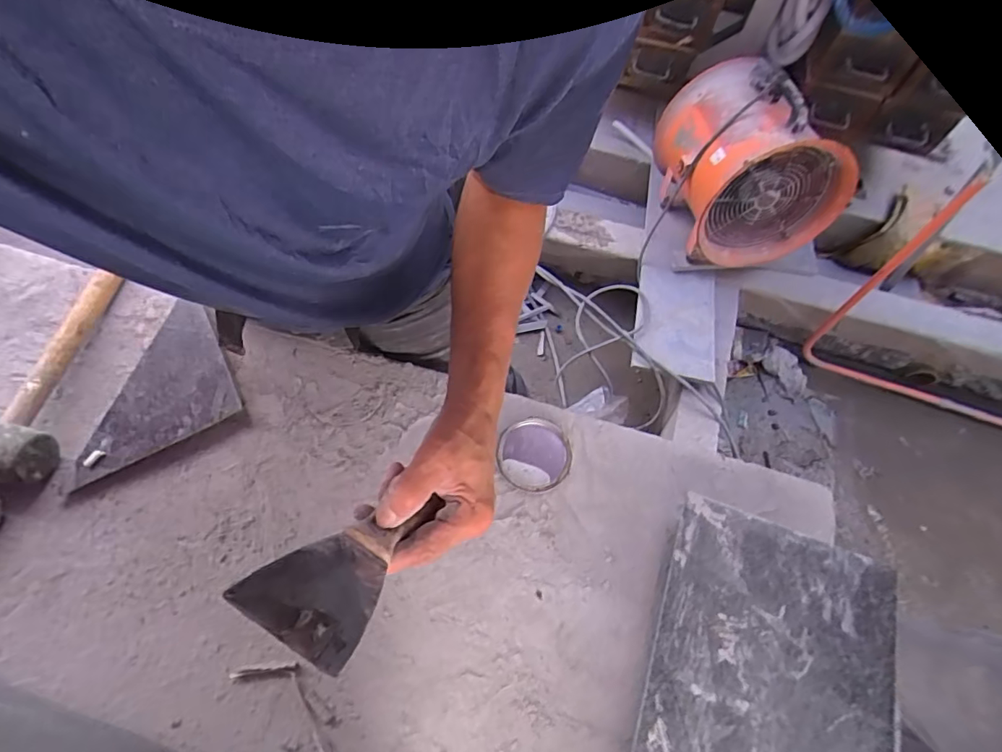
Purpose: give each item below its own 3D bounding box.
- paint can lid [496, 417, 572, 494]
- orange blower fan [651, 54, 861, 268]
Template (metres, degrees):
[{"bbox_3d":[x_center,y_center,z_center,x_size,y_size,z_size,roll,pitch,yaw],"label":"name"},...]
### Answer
[{"bbox_3d":[0.039,0.094,0.618,0.083,0.013,0.086,1,64,-2],"label":"paint can lid"},{"bbox_3d":[0.635,-0.557,1.302,0.383,0.352,0.418,-5,64,-5],"label":"orange blower fan"}]

